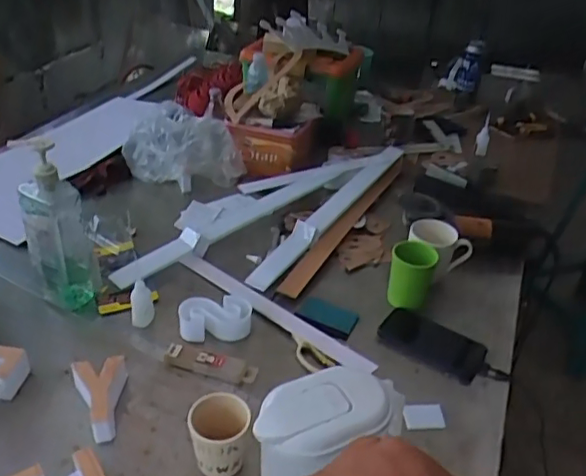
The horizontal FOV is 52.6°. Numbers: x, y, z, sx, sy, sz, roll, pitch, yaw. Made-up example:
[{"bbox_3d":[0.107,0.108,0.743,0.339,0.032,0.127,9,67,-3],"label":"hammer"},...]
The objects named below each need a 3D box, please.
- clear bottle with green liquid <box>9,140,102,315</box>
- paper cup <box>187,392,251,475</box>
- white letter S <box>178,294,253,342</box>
[{"bbox_3d":[-0.368,-0.012,0.933,0.093,0.281,0.077,-13,39,-24],"label":"clear bottle with green liquid"},{"bbox_3d":[-0.090,0.250,0.736,0.071,0.097,0.069,4,35,-3],"label":"paper cup"},{"bbox_3d":[-0.123,0.123,0.945,0.115,0.035,0.067,-3,36,-12],"label":"white letter S"}]

